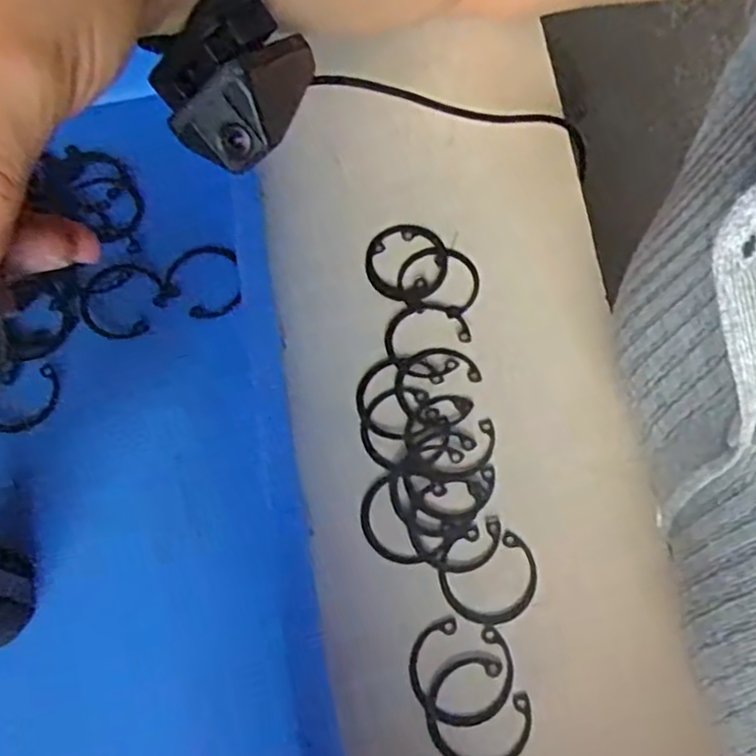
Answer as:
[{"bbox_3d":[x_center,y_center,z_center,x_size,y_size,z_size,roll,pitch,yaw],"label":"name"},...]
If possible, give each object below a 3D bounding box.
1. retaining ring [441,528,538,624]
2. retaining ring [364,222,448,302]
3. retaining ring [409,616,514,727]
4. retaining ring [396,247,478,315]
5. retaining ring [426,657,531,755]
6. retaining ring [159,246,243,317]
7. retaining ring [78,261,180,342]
[{"bbox_3d":[0.041,0.073,0.275,0.036,0.004,0.035,0,66,1],"label":"retaining ring"},{"bbox_3d":[0.013,-0.054,0.331,0.036,0.004,0.041,-6,66,1],"label":"retaining ring"},{"bbox_3d":[0.029,0.104,0.262,0.035,0.004,0.034,-1,66,3],"label":"retaining ring"},{"bbox_3d":[0.027,-0.044,0.328,0.035,0.004,0.034,0,66,1],"label":"retaining ring"},{"bbox_3d":[0.035,0.116,0.256,0.035,0.004,0.035,0,66,1],"label":"retaining ring"},{"bbox_3d":[-0.076,-0.045,0.327,0.035,0.004,0.033,0,66,1],"label":"retaining ring"},{"bbox_3d":[-0.112,-0.034,0.323,0.034,0.004,0.037,0,66,1],"label":"retaining ring"}]

